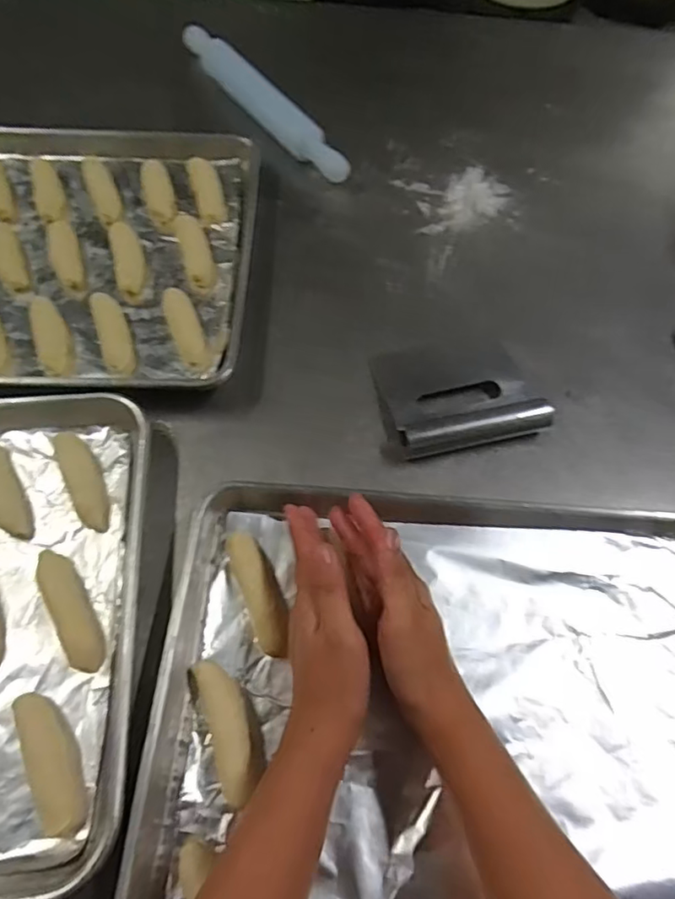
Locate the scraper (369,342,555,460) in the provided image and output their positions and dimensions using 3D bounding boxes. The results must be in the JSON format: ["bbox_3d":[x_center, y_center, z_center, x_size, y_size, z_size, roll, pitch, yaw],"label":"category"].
[{"bbox_3d":[0.102,-0.054,0.491,0.123,0.028,0.115,-12,61,-8],"label":"scraper"}]

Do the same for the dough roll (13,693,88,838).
[{"bbox_3d":[-0.175,0.189,0.355,0.023,0.020,0.084,-25,64,-15],"label":"dough roll"}]

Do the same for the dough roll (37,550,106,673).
[{"bbox_3d":[-0.184,0.108,0.398,0.022,0.011,0.089,-27,65,-16],"label":"dough roll"}]

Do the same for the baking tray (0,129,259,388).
[{"bbox_3d":[-0.311,-0.203,0.562,0.446,0.027,0.330,1,60,-1],"label":"baking tray"}]

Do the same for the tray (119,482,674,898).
[{"bbox_3d":[0.113,0.186,0.357,0.447,0.026,0.334,3,60,0],"label":"tray"}]

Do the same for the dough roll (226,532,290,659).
[{"bbox_3d":[-0.053,0.099,0.405,0.025,0.016,0.088,-20,63,-12],"label":"dough roll"}]

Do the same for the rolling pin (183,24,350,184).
[{"bbox_3d":[-0.092,-0.400,0.676,0.038,0.044,0.300,-33,66,-18],"label":"rolling pin"}]

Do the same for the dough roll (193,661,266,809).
[{"bbox_3d":[-0.067,0.173,0.364,0.028,0.017,0.081,-19,63,-12],"label":"dough roll"}]

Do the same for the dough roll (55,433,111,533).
[{"bbox_3d":[-0.195,0.021,0.445,0.023,0.012,0.087,-24,64,-14],"label":"dough roll"}]

